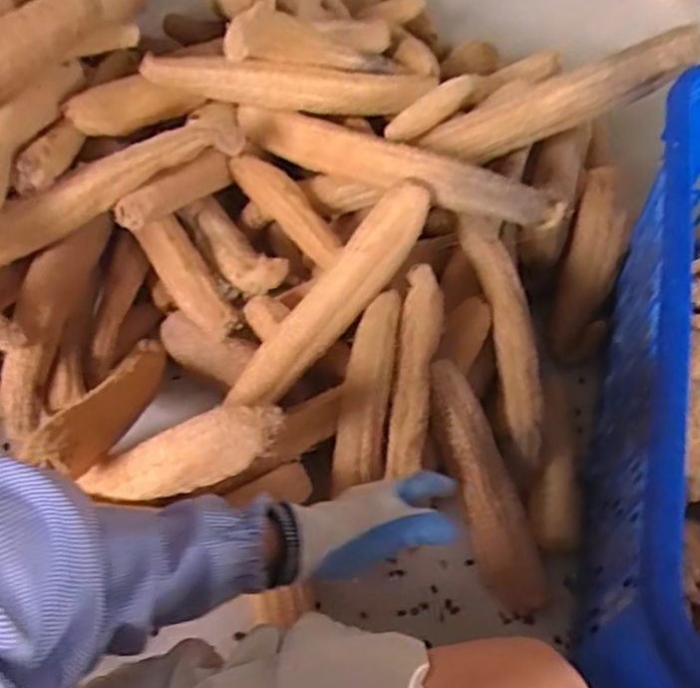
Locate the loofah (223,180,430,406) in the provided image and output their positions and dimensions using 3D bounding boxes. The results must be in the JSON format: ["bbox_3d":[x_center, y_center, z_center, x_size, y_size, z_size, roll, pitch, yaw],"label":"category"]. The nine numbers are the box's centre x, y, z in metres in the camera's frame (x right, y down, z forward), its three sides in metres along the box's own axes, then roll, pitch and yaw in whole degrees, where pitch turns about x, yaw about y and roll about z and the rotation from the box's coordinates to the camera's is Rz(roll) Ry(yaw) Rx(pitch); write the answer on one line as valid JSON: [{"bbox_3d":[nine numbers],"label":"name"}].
[{"bbox_3d":[-0.021,-0.053,0.852,0.348,0.055,0.064,-49,66,9],"label":"loofah"}]

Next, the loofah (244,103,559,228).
[{"bbox_3d":[0.039,-0.243,0.921,0.525,0.077,0.072,25,56,29],"label":"loofah"}]

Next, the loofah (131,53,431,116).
[{"bbox_3d":[-0.085,-0.386,0.993,0.421,0.071,0.062,-6,56,-8],"label":"loofah"}]

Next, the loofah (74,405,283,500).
[{"bbox_3d":[-0.192,0.129,0.746,0.256,0.049,0.059,-21,54,19],"label":"loofah"}]

